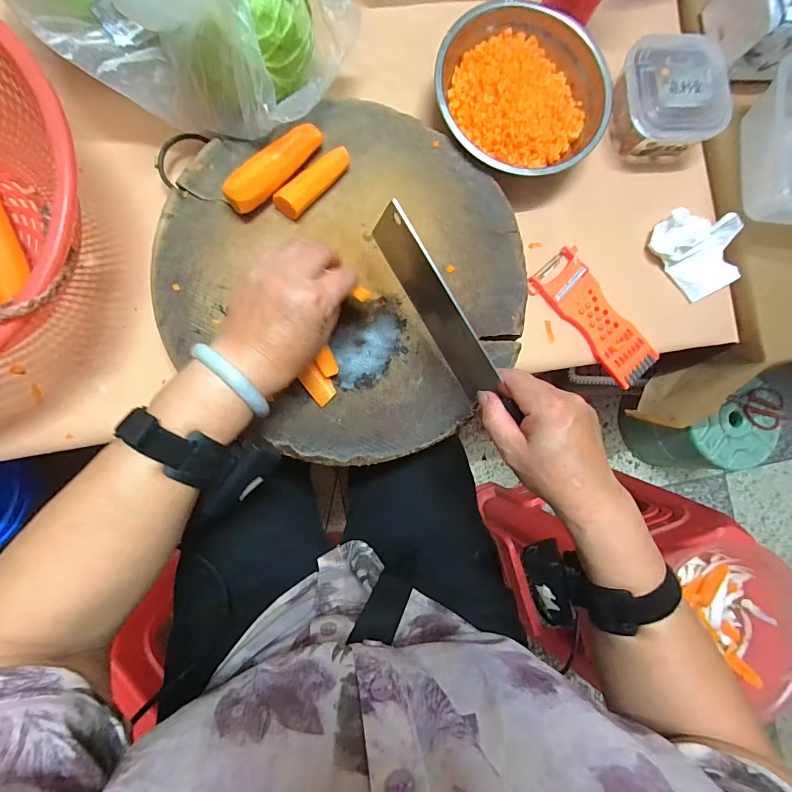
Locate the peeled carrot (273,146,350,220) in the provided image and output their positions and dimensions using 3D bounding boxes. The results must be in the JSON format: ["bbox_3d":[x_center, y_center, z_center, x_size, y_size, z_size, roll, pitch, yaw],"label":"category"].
[{"bbox_3d":[-0.079,-0.204,0.390,0.025,0.020,0.083,41,85,-3],"label":"peeled carrot"}]

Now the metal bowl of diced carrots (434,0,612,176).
[{"bbox_3d":[0.131,-0.317,0.436,0.183,0.062,0.174,-10,90,-6],"label":"metal bowl of diced carrots"}]

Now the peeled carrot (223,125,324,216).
[{"bbox_3d":[-0.112,-0.213,0.385,0.031,0.031,0.108,44,85,-3],"label":"peeled carrot"}]

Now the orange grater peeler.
[{"bbox_3d":[0.226,-0.087,0.461,0.059,0.011,0.165,-43,93,-5],"label":"orange grater peeler"}]

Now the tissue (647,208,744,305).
[{"bbox_3d":[0.349,-0.166,0.462,0.083,0.033,0.101,-29,90,-8],"label":"tissue"}]

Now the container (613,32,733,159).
[{"bbox_3d":[0.303,-0.335,0.458,0.111,0.051,0.116,-10,90,-6],"label":"container"}]

